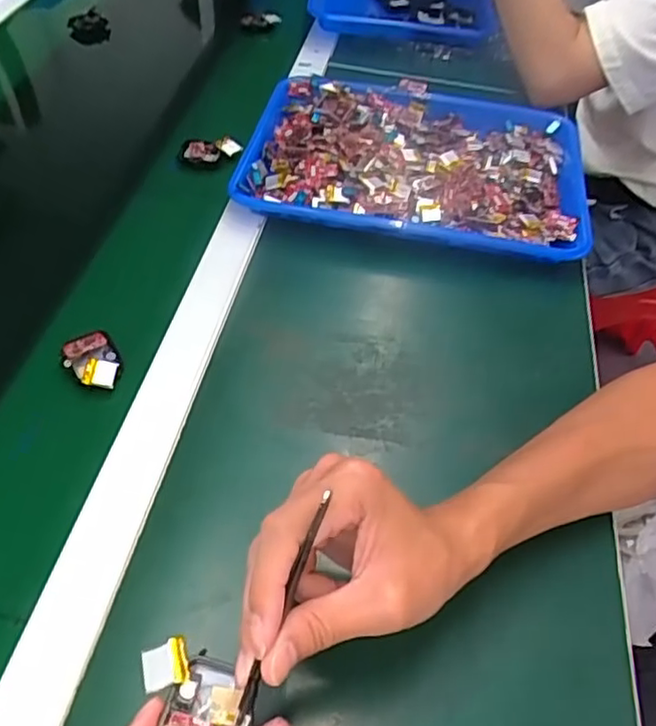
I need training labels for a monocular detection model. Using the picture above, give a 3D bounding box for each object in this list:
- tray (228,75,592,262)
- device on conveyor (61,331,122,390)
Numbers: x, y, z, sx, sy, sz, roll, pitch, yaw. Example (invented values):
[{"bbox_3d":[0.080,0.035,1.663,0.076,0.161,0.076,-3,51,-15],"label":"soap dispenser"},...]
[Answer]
[{"bbox_3d":[0.092,-0.208,0.656,0.338,0.043,0.254,8,50,5],"label":"tray"},{"bbox_3d":[-0.175,0.000,0.480,0.036,0.021,0.052,-28,56,-23],"label":"device on conveyor"}]

